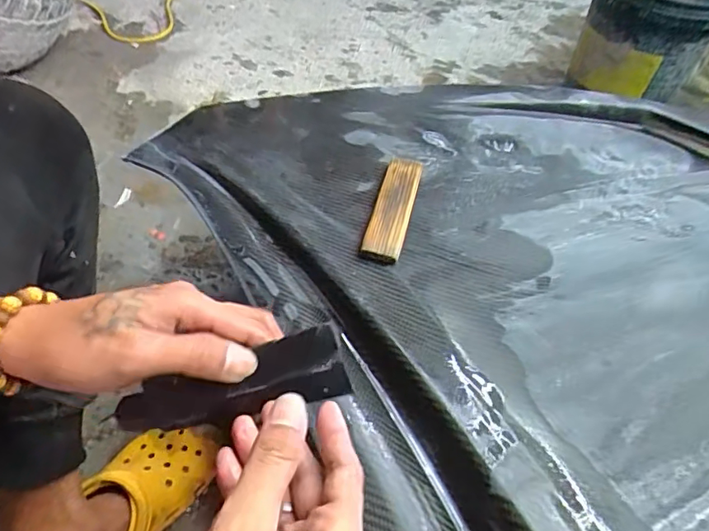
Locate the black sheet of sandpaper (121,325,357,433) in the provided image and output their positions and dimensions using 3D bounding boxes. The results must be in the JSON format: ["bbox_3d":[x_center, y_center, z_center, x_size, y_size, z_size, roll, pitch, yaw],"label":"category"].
[{"bbox_3d":[-0.075,0.075,0.303,0.139,0.038,0.028,-17,48,4],"label":"black sheet of sandpaper"}]

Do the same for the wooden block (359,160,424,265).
[{"bbox_3d":[0.040,-0.060,0.522,0.039,0.016,0.152,11,48,8],"label":"wooden block"}]

